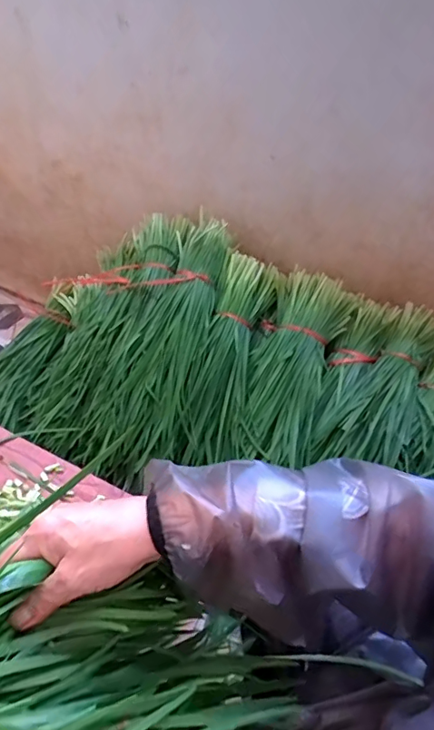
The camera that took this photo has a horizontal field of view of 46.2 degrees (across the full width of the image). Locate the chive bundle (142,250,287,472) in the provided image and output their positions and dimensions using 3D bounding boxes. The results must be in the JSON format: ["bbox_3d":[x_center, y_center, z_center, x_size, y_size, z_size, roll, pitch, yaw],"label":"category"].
[{"bbox_3d":[0.012,-0.017,0.973,0.133,0.092,0.453,19,65,12],"label":"chive bundle"}]

